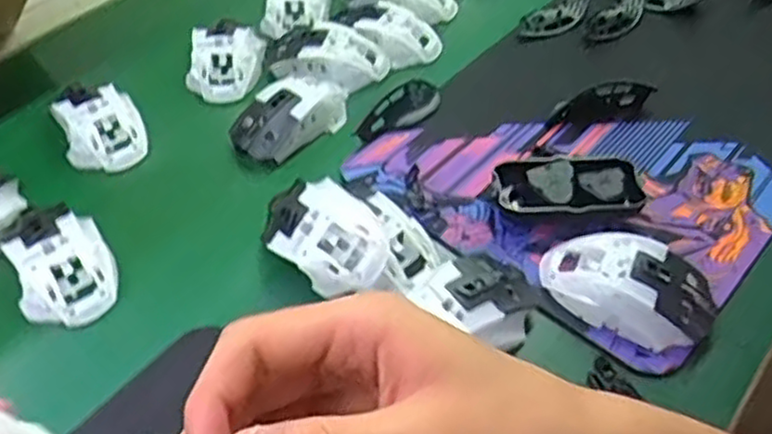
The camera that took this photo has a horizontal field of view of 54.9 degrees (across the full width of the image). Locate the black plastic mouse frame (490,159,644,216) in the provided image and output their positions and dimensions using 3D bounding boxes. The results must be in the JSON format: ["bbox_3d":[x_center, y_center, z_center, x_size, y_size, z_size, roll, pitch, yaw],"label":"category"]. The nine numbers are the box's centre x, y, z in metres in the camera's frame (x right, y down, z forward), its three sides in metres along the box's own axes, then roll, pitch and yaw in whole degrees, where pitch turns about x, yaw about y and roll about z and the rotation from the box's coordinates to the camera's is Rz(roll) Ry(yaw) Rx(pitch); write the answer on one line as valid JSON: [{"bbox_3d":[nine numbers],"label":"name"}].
[{"bbox_3d":[0.139,-0.019,0.565,0.109,0.029,0.052,-1,47,-2],"label":"black plastic mouse frame"}]

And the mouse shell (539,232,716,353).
[{"bbox_3d":[0.165,0.048,0.506,0.112,0.037,0.061,16,49,14],"label":"mouse shell"}]

